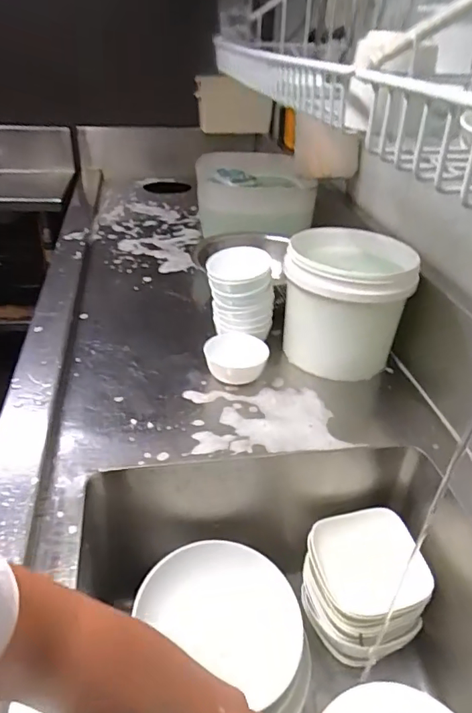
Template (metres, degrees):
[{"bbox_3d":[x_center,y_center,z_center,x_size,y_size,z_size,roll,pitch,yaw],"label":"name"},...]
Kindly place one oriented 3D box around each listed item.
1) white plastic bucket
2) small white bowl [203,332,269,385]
[{"bbox_3d":[0.192,-0.092,0.905,0.208,0.203,0.198,9,34,10],"label":"white plastic bucket"},{"bbox_3d":[0.000,0.007,0.865,0.108,0.058,0.090,5,34,4],"label":"small white bowl"}]

